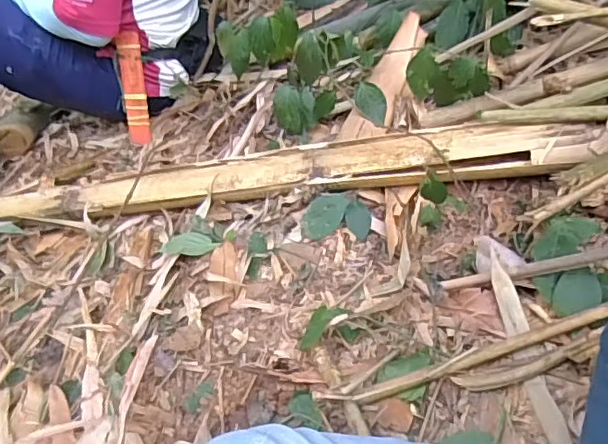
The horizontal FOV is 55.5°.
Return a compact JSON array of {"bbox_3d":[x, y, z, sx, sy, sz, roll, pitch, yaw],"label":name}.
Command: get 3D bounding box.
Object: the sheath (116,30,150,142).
[{"bbox_3d":[-0.361,-0.282,1.228,0.052,0.230,0.016,0,19,6],"label":"sheath"}]

